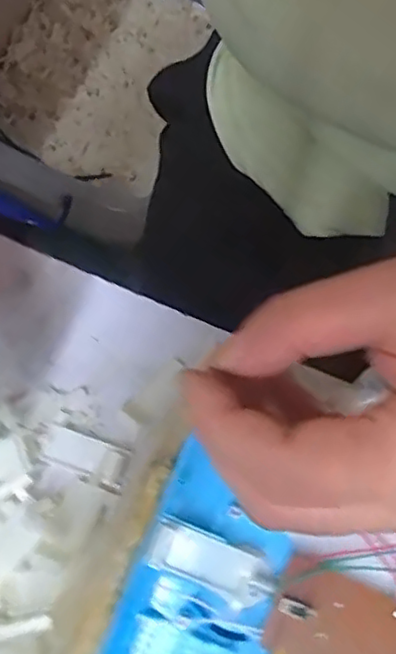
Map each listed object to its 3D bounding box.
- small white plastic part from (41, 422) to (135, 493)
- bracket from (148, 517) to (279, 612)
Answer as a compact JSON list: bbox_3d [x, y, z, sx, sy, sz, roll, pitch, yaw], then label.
[{"bbox_3d":[-0.052,0.059,0.293,0.048,0.012,0.021,23,73,21],"label":"small white plastic part"},{"bbox_3d":[0.005,0.093,0.248,0.049,0.009,0.021,19,72,8],"label":"bracket"}]

